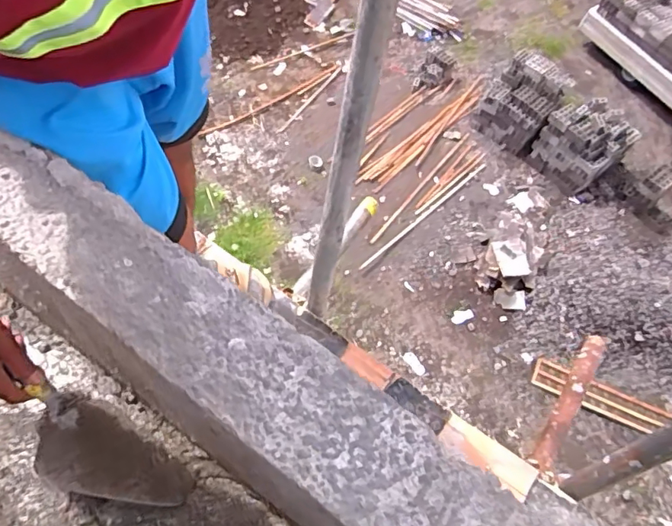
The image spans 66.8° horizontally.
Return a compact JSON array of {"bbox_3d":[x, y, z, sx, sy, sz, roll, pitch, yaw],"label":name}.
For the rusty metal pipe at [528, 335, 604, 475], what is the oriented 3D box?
[{"bbox_3d":[0.543,0.314,1.175,0.054,0.058,0.387,31,62,14],"label":"rusty metal pipe"}]

